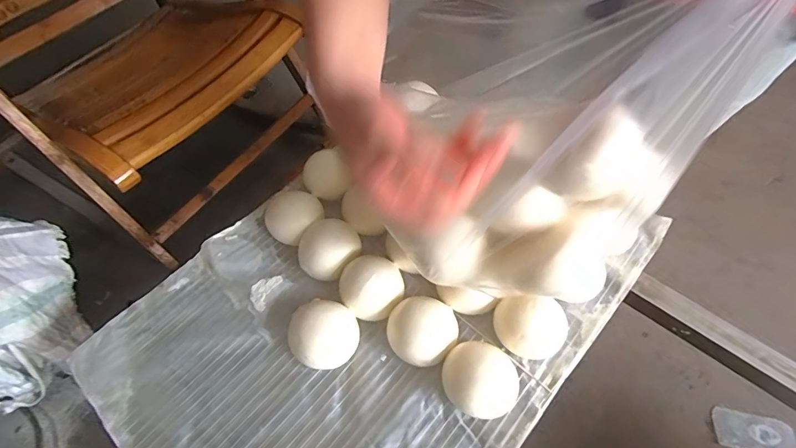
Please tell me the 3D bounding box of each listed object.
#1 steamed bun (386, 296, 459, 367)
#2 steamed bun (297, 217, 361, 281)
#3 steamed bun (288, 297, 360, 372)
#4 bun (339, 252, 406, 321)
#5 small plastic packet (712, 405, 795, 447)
[{"bbox_3d":[0.031,0.138,0.539,0.084,0.053,0.081,-1,58,2],"label":"steamed bun"},{"bbox_3d":[-0.099,0.034,0.597,0.076,0.052,0.087,37,67,22],"label":"steamed bun"},{"bbox_3d":[-0.098,0.142,0.546,0.085,0.050,0.082,-1,58,2],"label":"steamed bun"},{"bbox_3d":[-0.035,0.084,0.568,0.083,0.060,0.077,-1,58,2],"label":"bun"},{"bbox_3d":[0.668,0.391,0.788,0.133,0.011,0.071,10,59,8],"label":"small plastic packet"}]

